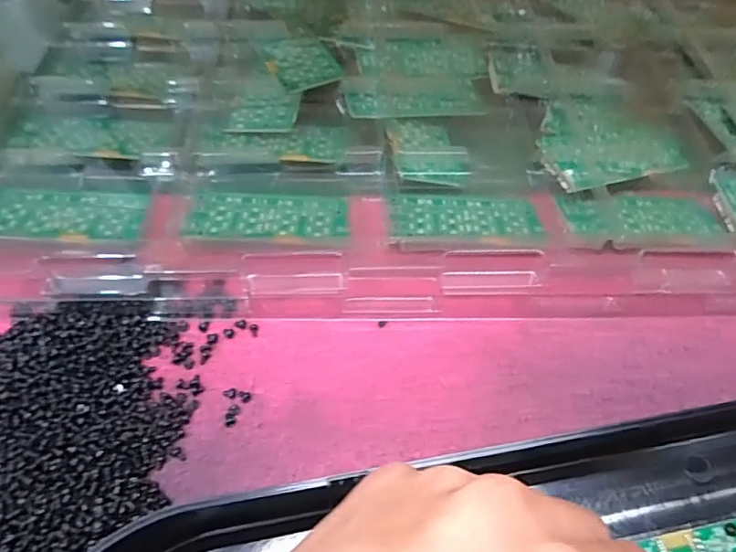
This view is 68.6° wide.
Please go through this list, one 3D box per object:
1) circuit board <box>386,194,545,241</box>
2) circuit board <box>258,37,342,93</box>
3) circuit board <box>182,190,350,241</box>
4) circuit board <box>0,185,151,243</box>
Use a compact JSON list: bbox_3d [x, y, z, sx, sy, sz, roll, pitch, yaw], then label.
[{"bbox_3d":[0.057,-0.036,0.323,0.091,0.004,0.047,0,41,-6],"label":"circuit board"},{"bbox_3d":[-0.051,-0.162,0.400,0.046,0.004,0.065,-22,59,-15],"label":"circuit board"},{"bbox_3d":[-0.057,-0.036,0.317,0.091,0.004,0.044,2,42,-6],"label":"circuit board"},{"bbox_3d":[-0.173,-0.036,0.307,0.091,0.004,0.045,2,43,-6],"label":"circuit board"}]

